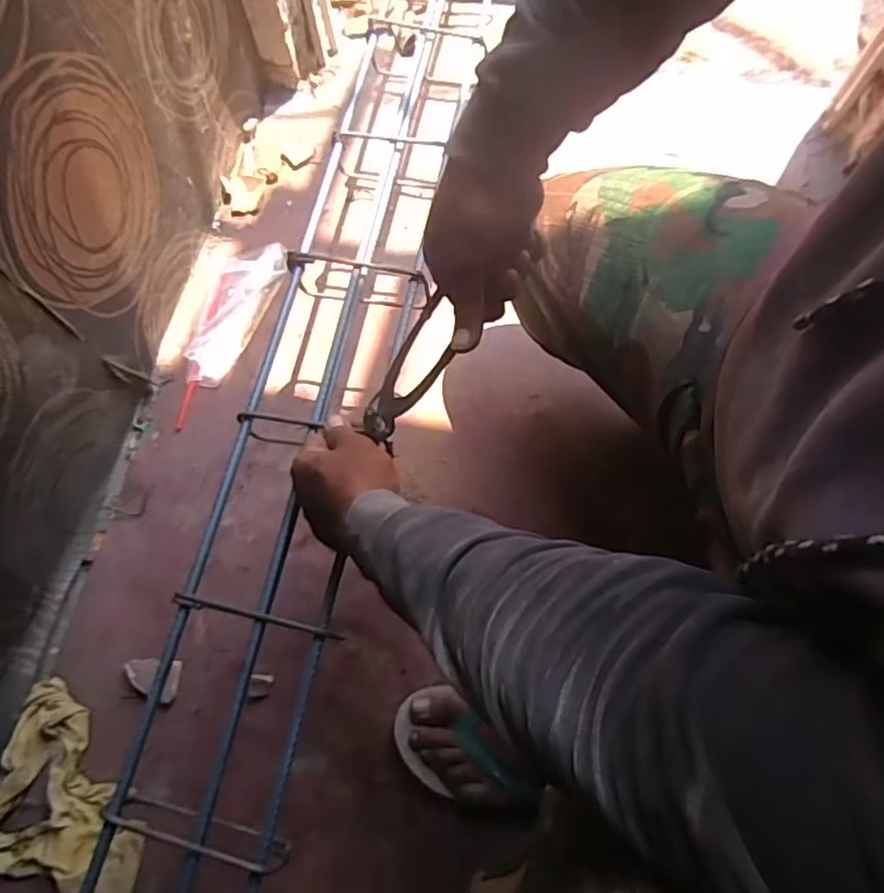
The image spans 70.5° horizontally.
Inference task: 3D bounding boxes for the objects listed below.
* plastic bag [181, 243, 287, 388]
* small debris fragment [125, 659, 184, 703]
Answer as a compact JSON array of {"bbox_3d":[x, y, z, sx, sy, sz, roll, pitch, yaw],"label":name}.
[{"bbox_3d":[-0.281,-0.187,0.859,0.081,0.021,0.227,14,72,6],"label":"plastic bag"},{"bbox_3d":[-0.328,0.264,0.708,0.060,0.011,0.044,2,71,2],"label":"small debris fragment"}]

